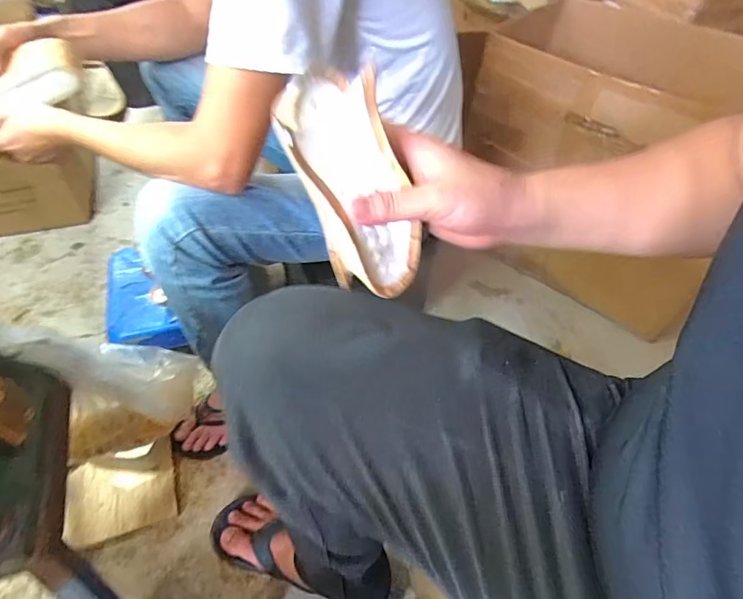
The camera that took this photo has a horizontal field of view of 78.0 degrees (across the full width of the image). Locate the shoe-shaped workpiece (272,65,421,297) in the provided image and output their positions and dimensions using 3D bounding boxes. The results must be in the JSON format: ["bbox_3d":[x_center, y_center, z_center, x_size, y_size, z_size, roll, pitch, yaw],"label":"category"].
[{"bbox_3d":[-0.016,-0.079,0.362,0.066,0.183,0.075,6,43,35],"label":"shoe-shaped workpiece"}]

